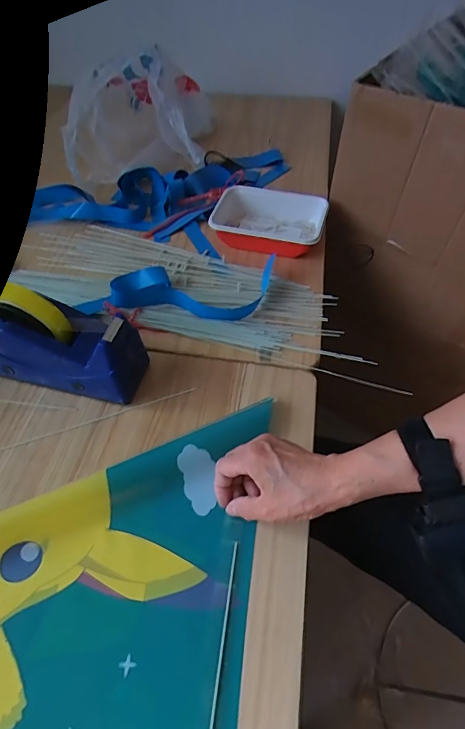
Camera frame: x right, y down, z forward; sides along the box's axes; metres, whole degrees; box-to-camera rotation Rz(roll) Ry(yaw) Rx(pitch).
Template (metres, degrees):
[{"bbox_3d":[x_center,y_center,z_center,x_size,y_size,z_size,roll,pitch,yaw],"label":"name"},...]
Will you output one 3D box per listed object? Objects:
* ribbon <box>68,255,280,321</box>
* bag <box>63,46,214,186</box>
[{"bbox_3d":[-0.072,-0.107,0.555,0.253,0.029,0.103,1,54,1],"label":"ribbon"},{"bbox_3d":[-0.161,-0.445,0.725,0.221,0.159,0.219,2,55,2],"label":"bag"}]

